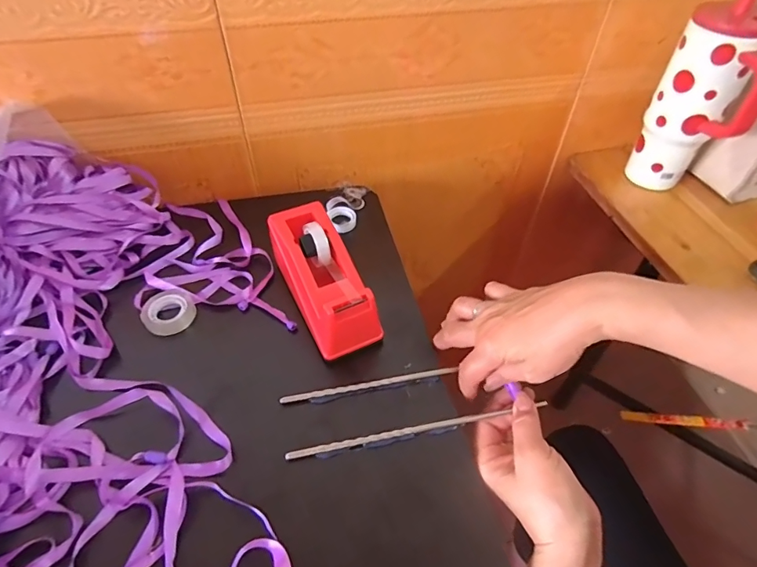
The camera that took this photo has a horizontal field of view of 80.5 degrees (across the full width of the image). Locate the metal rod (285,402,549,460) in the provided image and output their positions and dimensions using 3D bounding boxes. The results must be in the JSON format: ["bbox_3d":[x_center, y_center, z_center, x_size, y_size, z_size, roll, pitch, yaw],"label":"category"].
[{"bbox_3d":[0.036,0.120,0.372,0.222,0.007,0.008,-8,48,-10],"label":"metal rod"}]

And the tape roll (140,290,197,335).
[{"bbox_3d":[-0.210,0.028,0.447,0.047,0.021,0.044,1,49,-1],"label":"tape roll"}]

